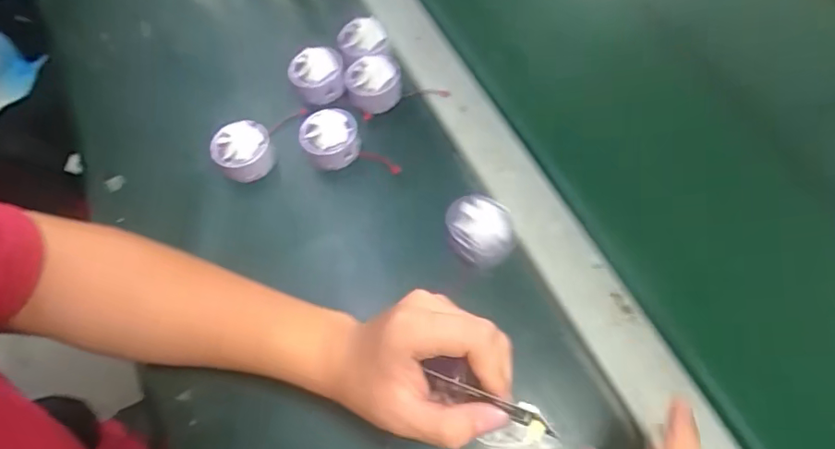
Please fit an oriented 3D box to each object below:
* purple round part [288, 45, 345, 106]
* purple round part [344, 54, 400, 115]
[{"bbox_3d":[-0.091,-0.135,0.496,0.047,0.042,0.039,-15,63,-6],"label":"purple round part"},{"bbox_3d":[-0.038,-0.126,0.493,0.049,0.031,0.045,-1,63,2],"label":"purple round part"}]

